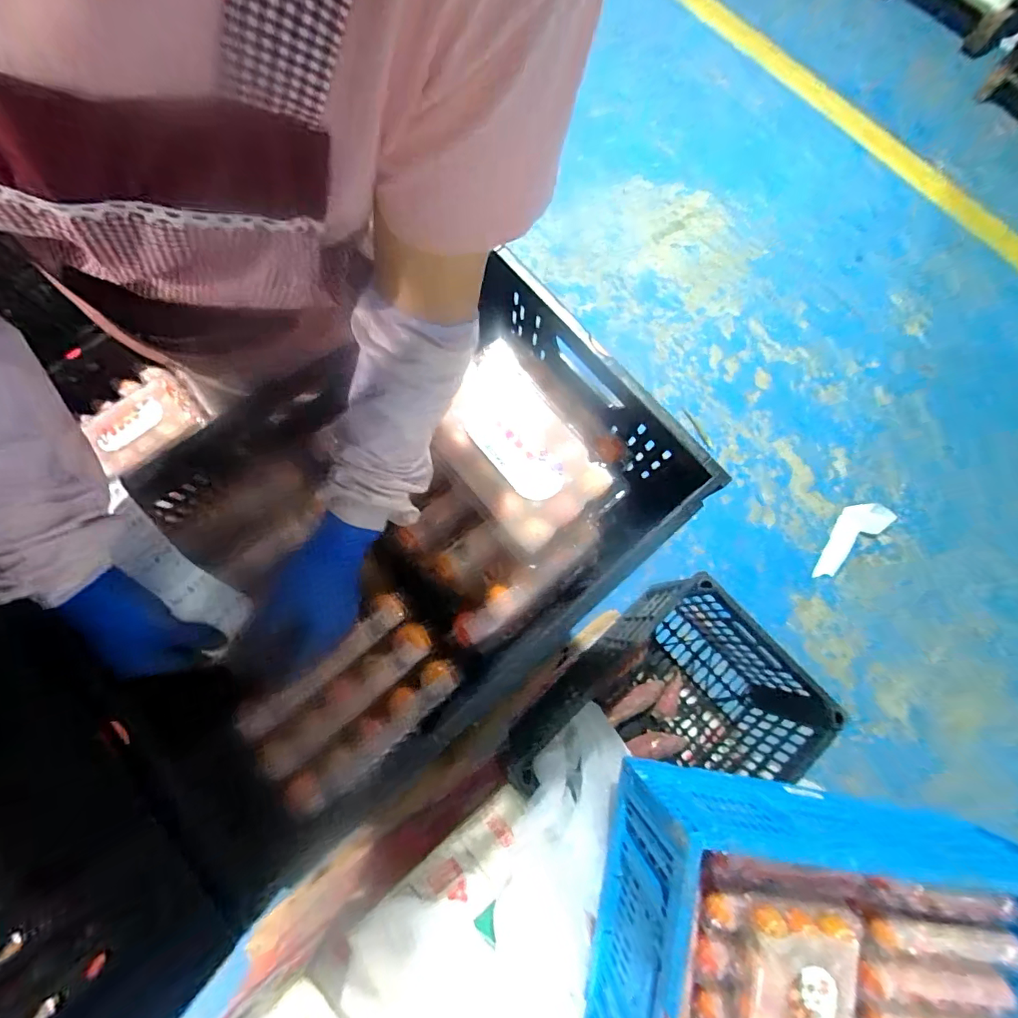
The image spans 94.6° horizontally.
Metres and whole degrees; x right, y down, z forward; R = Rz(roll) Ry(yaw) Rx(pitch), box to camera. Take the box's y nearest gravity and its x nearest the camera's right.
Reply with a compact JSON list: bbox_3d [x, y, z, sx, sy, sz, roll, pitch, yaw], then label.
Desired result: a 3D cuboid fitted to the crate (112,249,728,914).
[{"bbox_3d":[-0.133,0.022,0.544,0.601,0.158,0.389,-39,81,-10],"label":"crate"}]

